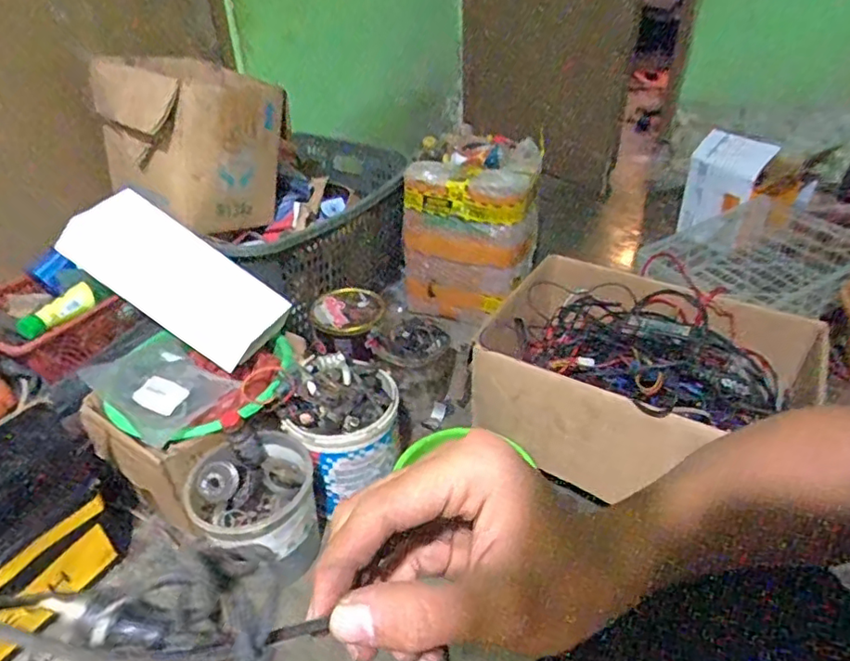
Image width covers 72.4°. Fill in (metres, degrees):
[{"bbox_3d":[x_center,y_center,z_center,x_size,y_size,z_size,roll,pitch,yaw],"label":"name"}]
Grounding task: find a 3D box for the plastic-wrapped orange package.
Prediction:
[{"bbox_3d":[0.117,-0.245,1.385,0.282,0.349,0.289,7,37,13],"label":"plastic-wrapped orange package"}]

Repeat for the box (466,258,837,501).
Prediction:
[{"bbox_3d":[0.368,0.060,0.994,0.495,0.183,0.448,22,43,29],"label":"box"}]

